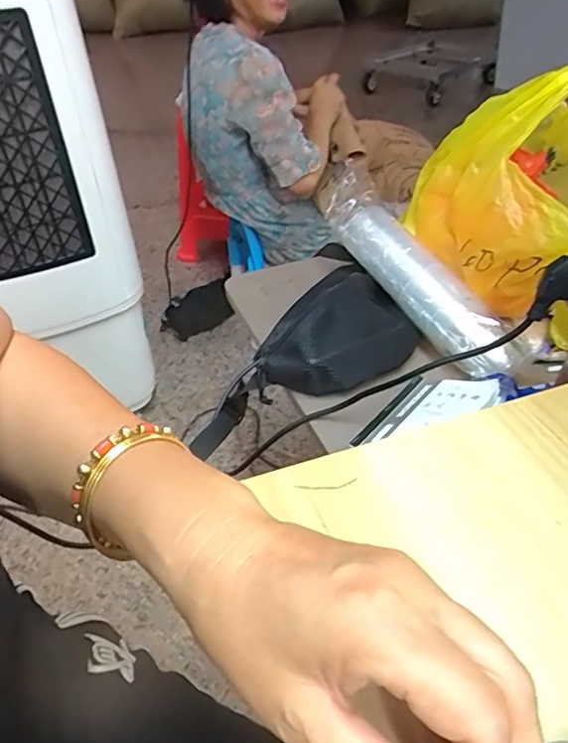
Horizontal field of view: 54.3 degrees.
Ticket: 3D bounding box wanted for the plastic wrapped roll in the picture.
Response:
[{"bbox_3d":[0.152,-0.127,0.674,0.077,0.054,0.344,-21,59,-20],"label":"plastic wrapped roll"}]

